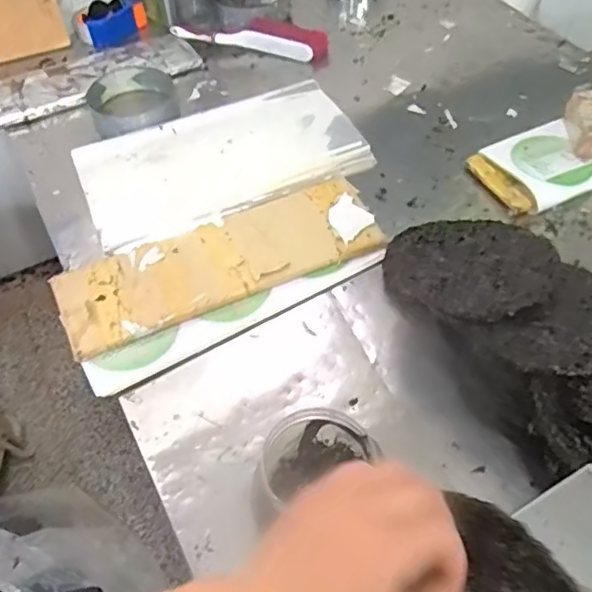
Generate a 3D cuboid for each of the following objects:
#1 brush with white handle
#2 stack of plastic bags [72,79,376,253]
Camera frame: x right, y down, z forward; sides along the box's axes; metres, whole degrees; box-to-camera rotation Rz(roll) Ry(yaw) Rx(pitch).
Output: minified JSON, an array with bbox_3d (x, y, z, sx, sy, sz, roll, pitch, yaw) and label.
[{"bbox_3d":[-0.100,-0.596,1.382,0.356,0.033,0.085,15,54,12],"label":"brush with white handle"},{"bbox_3d":[-0.131,-0.247,1.088,0.496,0.039,0.290,-21,55,-16],"label":"stack of plastic bags"}]

